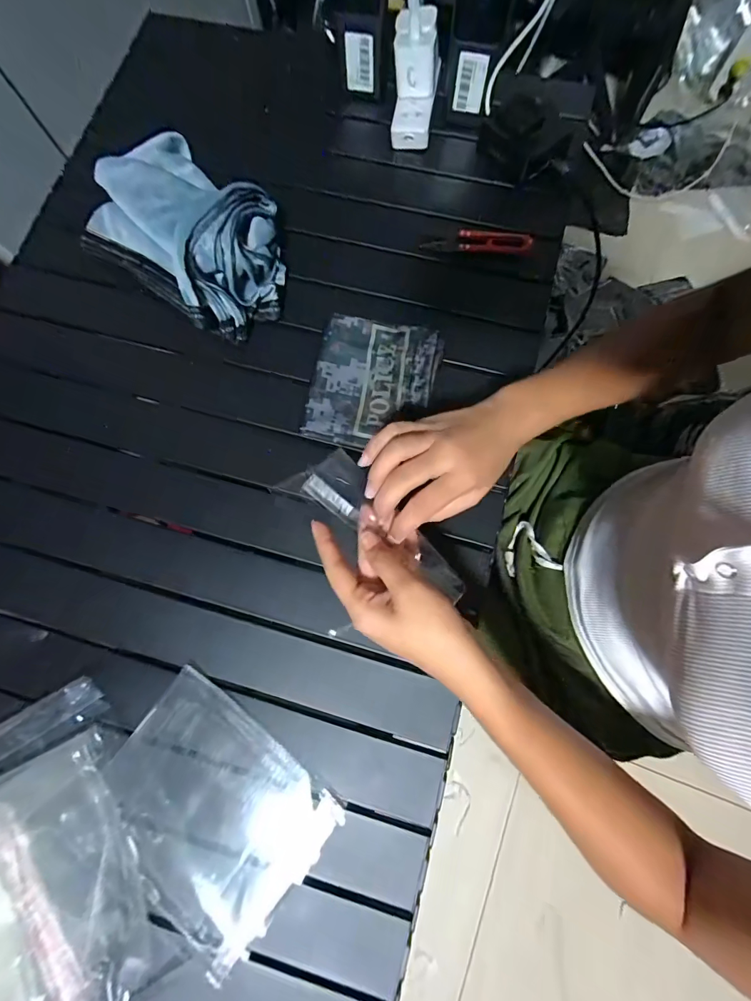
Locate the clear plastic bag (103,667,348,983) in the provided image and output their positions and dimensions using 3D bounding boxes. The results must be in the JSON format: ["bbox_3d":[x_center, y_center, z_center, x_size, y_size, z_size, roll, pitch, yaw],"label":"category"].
[{"bbox_3d":[-0.135,0.252,0.326,0.178,0.007,0.138,37,80,9],"label":"clear plastic bag"}]

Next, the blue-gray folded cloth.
[{"bbox_3d":[-0.202,-0.288,0.409,0.263,0.082,0.156,42,80,9],"label":"blue-gray folded cloth"}]

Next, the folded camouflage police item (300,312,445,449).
[{"bbox_3d":[-0.004,-0.114,0.390,0.114,0.032,0.125,14,77,4],"label":"folded camouflage police item"}]

